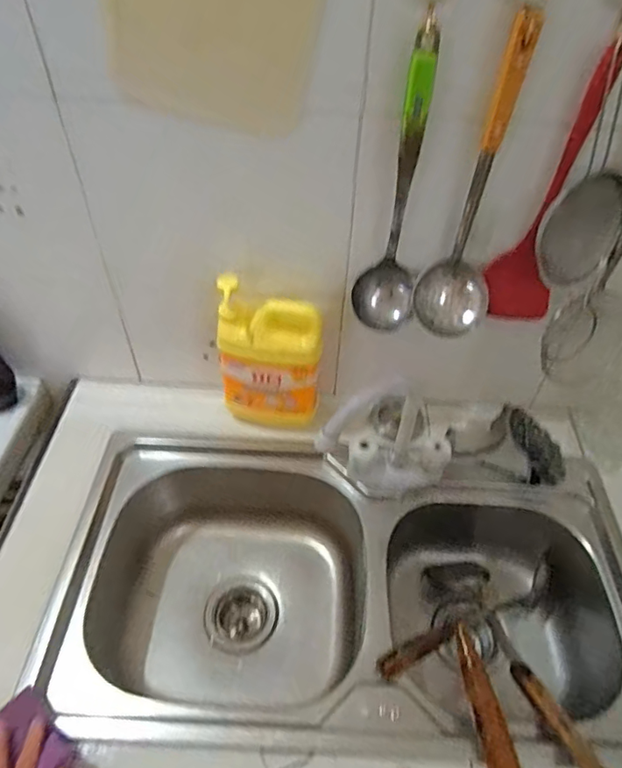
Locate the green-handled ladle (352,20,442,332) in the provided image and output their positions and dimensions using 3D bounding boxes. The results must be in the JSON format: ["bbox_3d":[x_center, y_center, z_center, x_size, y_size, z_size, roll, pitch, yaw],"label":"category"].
[{"bbox_3d":[0.098,-0.201,0.588,0.072,0.319,0.055,1,48,-1],"label":"green-handled ladle"}]

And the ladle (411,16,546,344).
[{"bbox_3d":[0.185,-0.199,0.583,0.087,0.333,0.058,18,50,14],"label":"ladle"}]

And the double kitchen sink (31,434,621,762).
[{"bbox_3d":[0.053,0.302,0.760,0.734,0.218,0.395,4,48,2],"label":"double kitchen sink"}]

